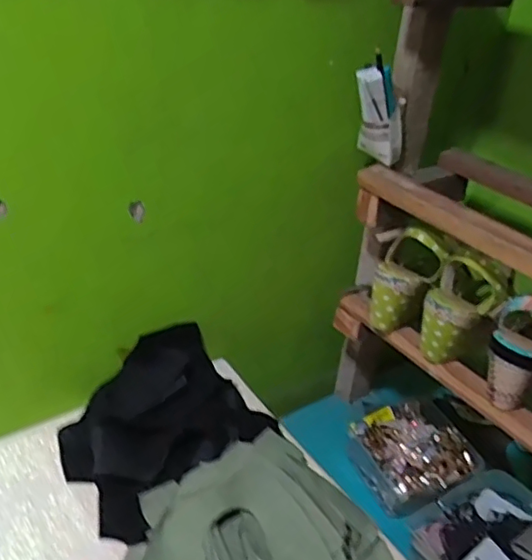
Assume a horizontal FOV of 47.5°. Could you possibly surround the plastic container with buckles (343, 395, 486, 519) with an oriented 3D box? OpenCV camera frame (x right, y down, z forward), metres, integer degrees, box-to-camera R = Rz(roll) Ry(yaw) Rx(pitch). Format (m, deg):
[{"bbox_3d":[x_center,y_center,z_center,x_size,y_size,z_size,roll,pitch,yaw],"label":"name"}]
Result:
[{"bbox_3d":[0.216,0.262,0.908,0.158,0.075,0.162,-11,36,-25],"label":"plastic container with buckles"}]

